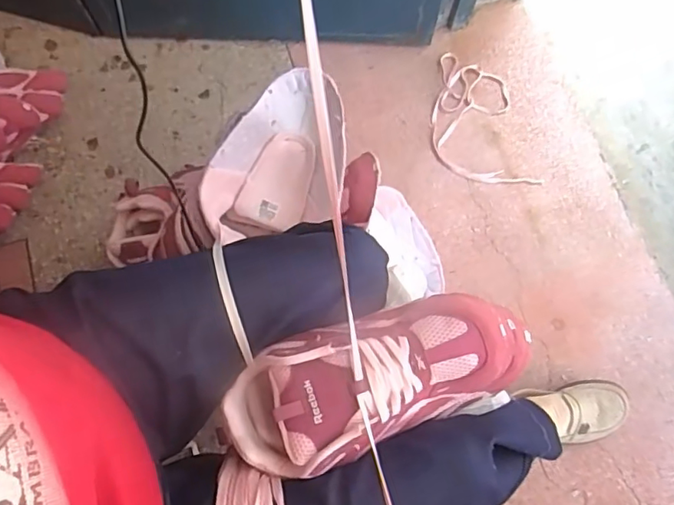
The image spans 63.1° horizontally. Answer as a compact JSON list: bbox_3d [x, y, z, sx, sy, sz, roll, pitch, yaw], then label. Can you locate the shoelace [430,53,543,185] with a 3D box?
[{"bbox_3d":[0.254,-0.249,1.025,0.176,0.016,0.283,-11,73,-4],"label":"shoelace"}]

